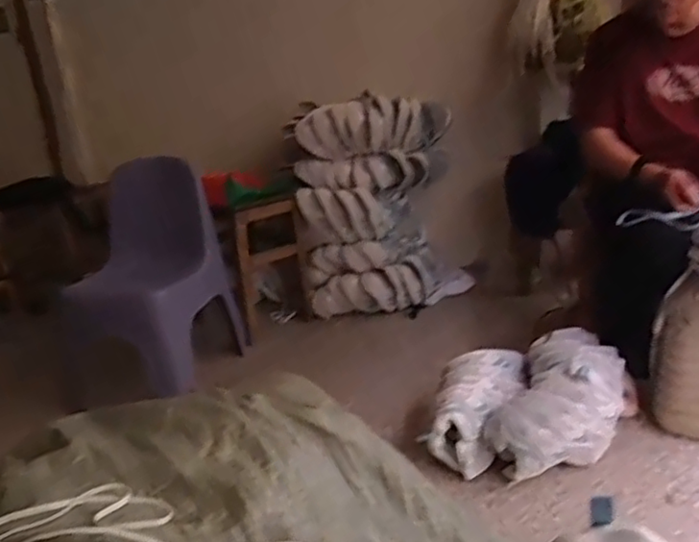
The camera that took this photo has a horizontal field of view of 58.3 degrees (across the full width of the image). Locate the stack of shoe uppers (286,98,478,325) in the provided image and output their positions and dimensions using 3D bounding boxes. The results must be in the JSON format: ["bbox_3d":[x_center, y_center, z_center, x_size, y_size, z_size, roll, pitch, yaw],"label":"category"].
[{"bbox_3d":[0.104,-0.205,1.972,0.513,0.632,0.245,-6,20,-1],"label":"stack of shoe uppers"}]

